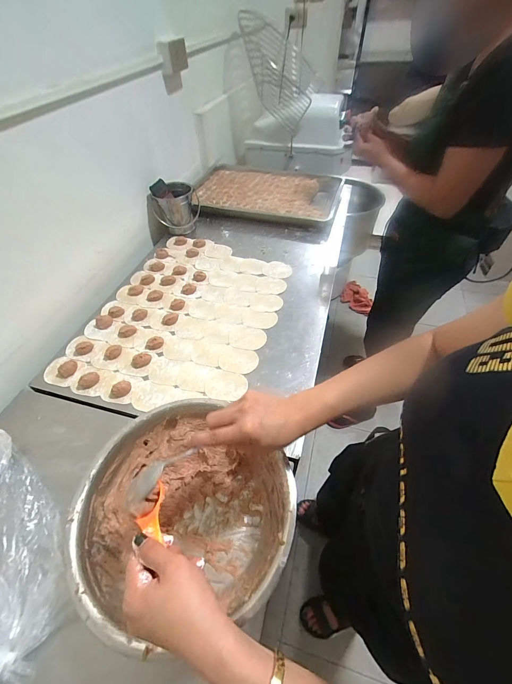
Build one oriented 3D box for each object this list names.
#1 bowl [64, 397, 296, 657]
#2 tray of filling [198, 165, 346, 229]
[{"bbox_3d":[-0.092,0.248,0.438,0.280,0.126,0.282,-1,51,1],"label":"bowl"},{"bbox_3d":[0.028,-0.581,1.185,0.614,0.046,0.478,18,53,15],"label":"tray of filling"}]

